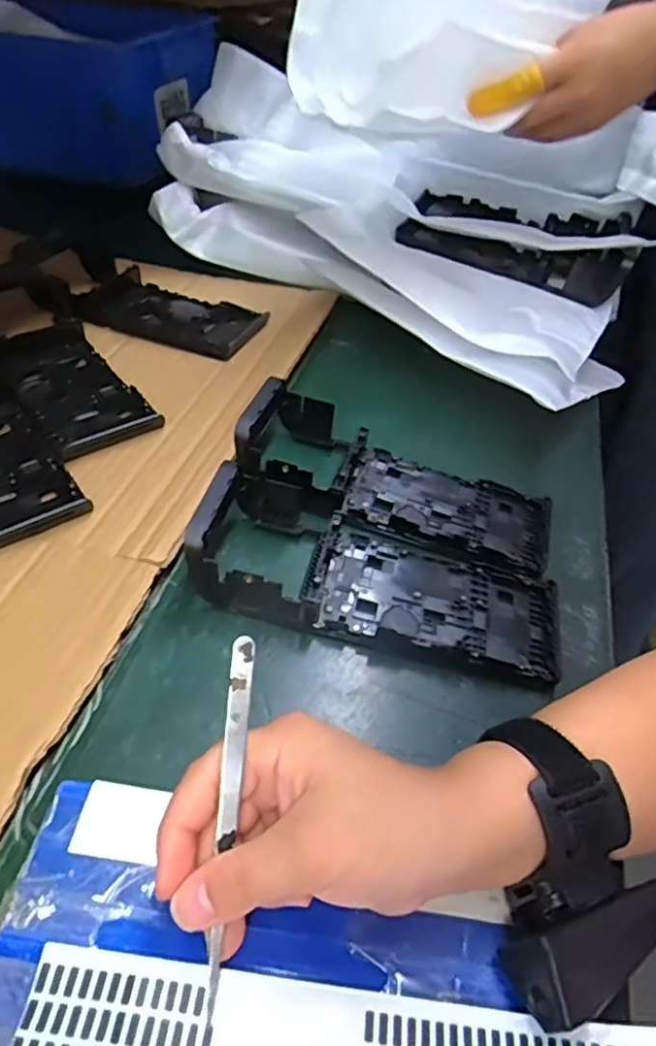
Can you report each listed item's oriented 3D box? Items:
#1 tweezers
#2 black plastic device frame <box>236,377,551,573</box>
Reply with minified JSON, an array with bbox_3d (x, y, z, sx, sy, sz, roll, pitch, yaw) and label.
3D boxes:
[{"bbox_3d":[-0.037,0.108,0.237,0.008,0.008,0.130,5,85,-1],"label":"tweezers"},{"bbox_3d":[0.049,-0.034,0.441,0.216,0.049,0.108,11,44,1],"label":"black plastic device frame"}]

